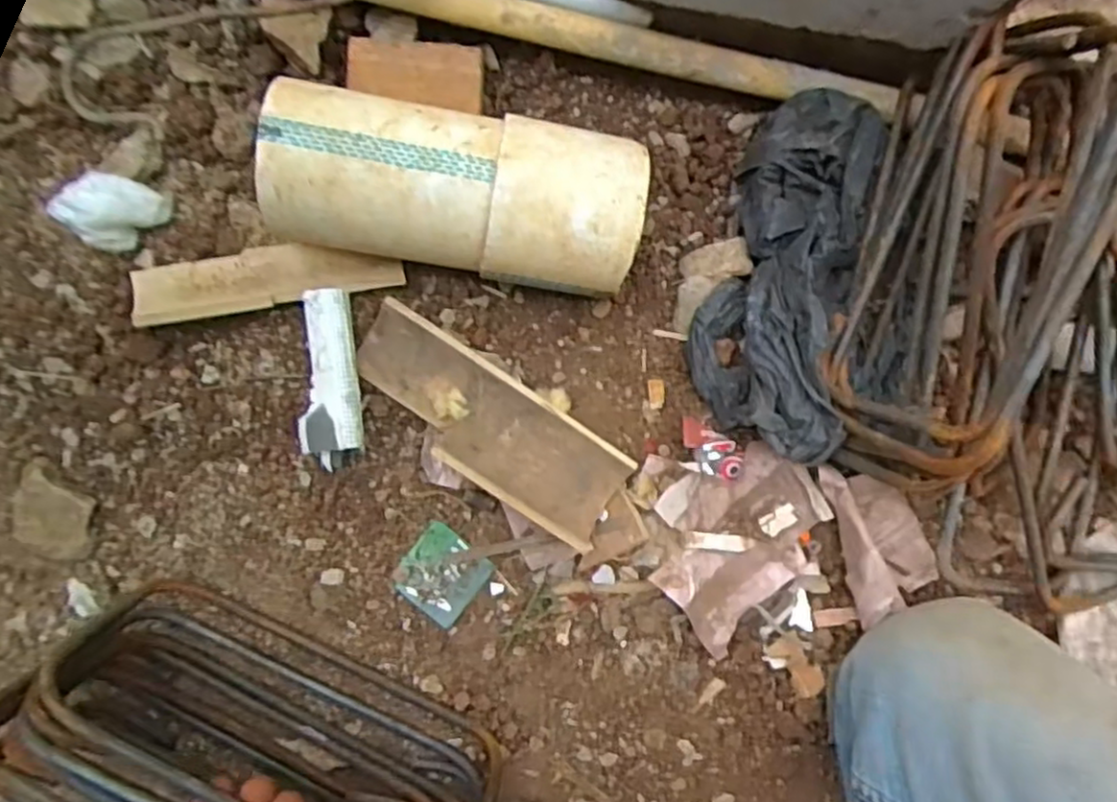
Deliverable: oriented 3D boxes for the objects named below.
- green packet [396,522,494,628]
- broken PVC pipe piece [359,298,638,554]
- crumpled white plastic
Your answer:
[{"bbox_3d":[-0.075,0.112,0.463,0.049,0.007,0.050,40,86,1],"label":"green packet"},{"bbox_3d":[-0.045,0.015,0.453,0.186,0.016,0.065,34,86,1],"label":"broken PVC pipe piece"},{"bbox_3d":[-0.266,-0.113,0.431,0.042,0.033,0.046,32,86,0],"label":"crumpled white plastic"}]

